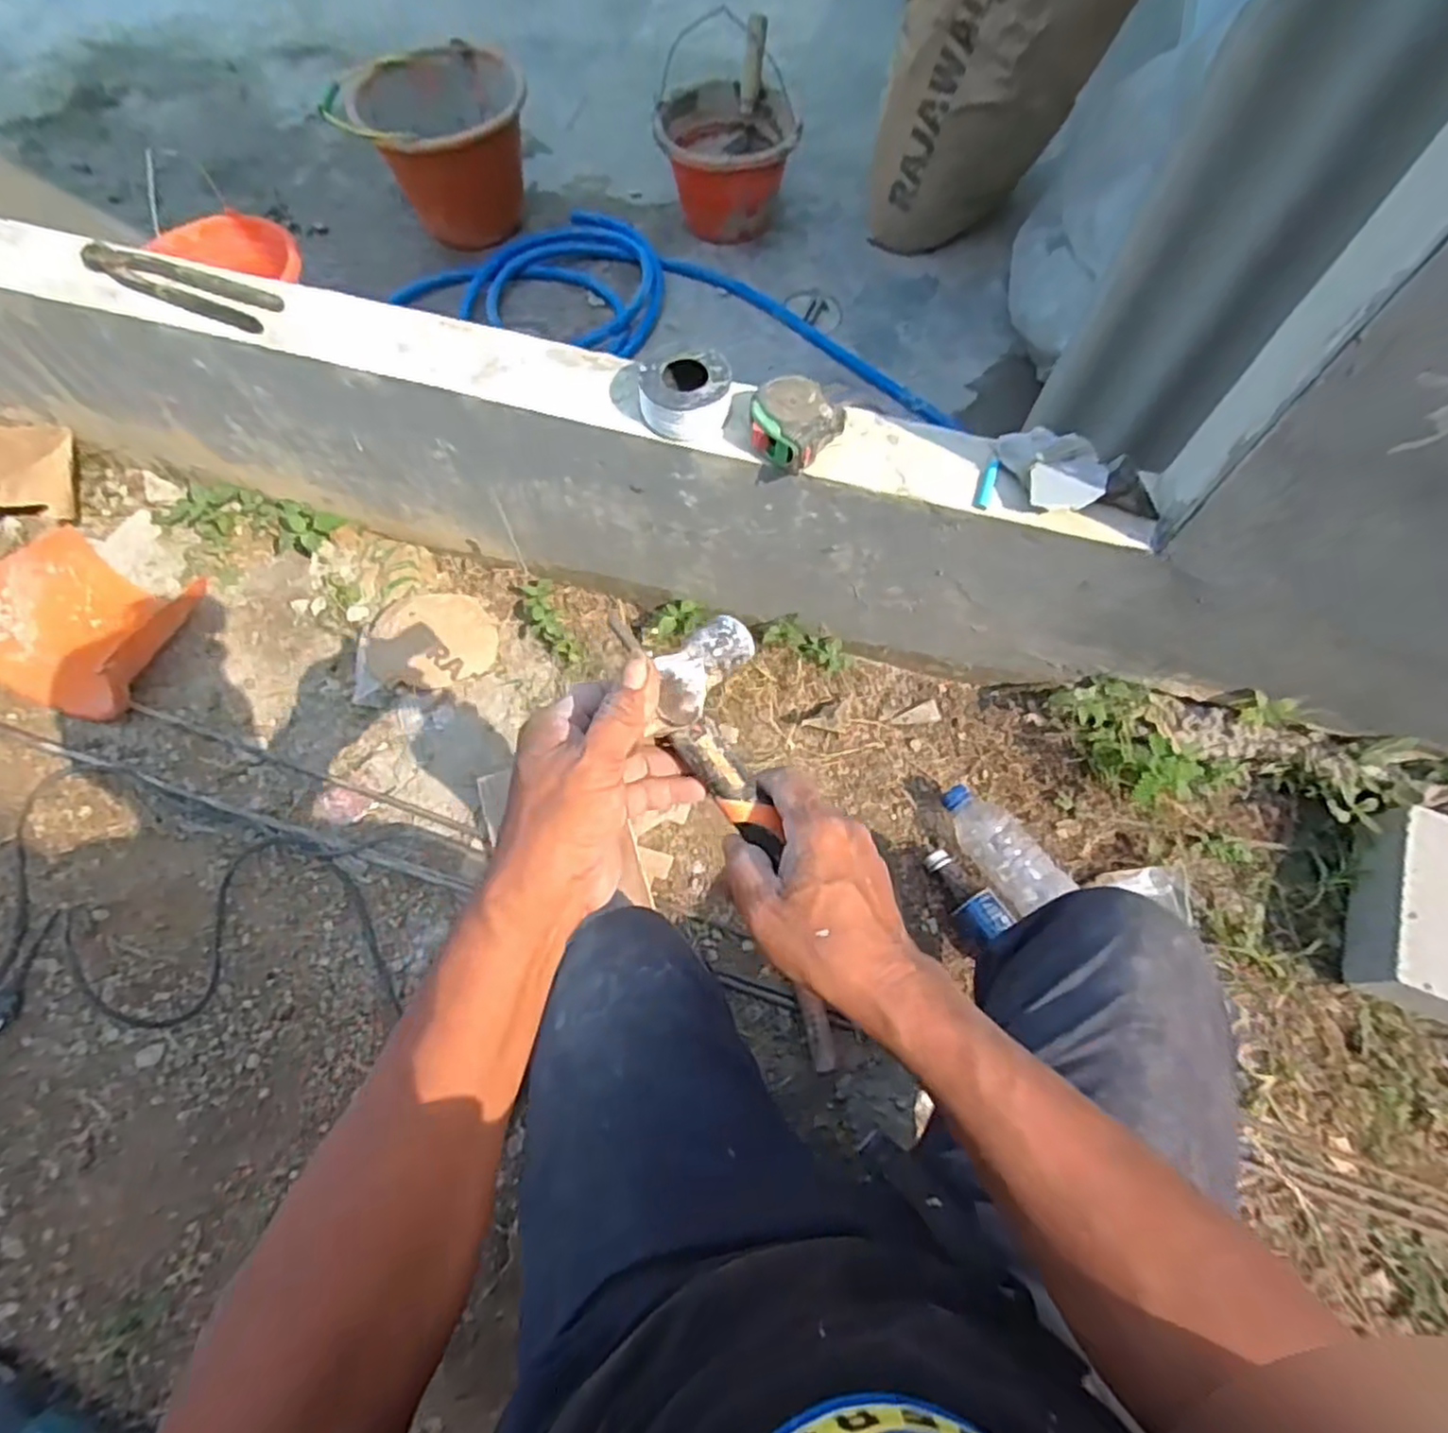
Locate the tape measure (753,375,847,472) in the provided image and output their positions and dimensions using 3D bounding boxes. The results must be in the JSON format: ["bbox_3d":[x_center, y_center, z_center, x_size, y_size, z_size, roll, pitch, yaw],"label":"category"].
[{"bbox_3d":[0.063,-0.270,0.685,0.079,0.042,0.074,40,71,15],"label":"tape measure"}]

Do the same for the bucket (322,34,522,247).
[{"bbox_3d":[-0.471,-0.952,1.273,0.255,0.197,0.306,25,68,9],"label":"bucket"}]

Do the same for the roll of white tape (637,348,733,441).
[{"bbox_3d":[-0.037,-0.304,0.703,0.087,0.046,0.069,-3,67,-3],"label":"roll of white tape"}]

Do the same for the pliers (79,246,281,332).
[{"bbox_3d":[-0.557,-0.439,0.759,0.210,0.021,0.055,18,67,6],"label":"pliers"}]

